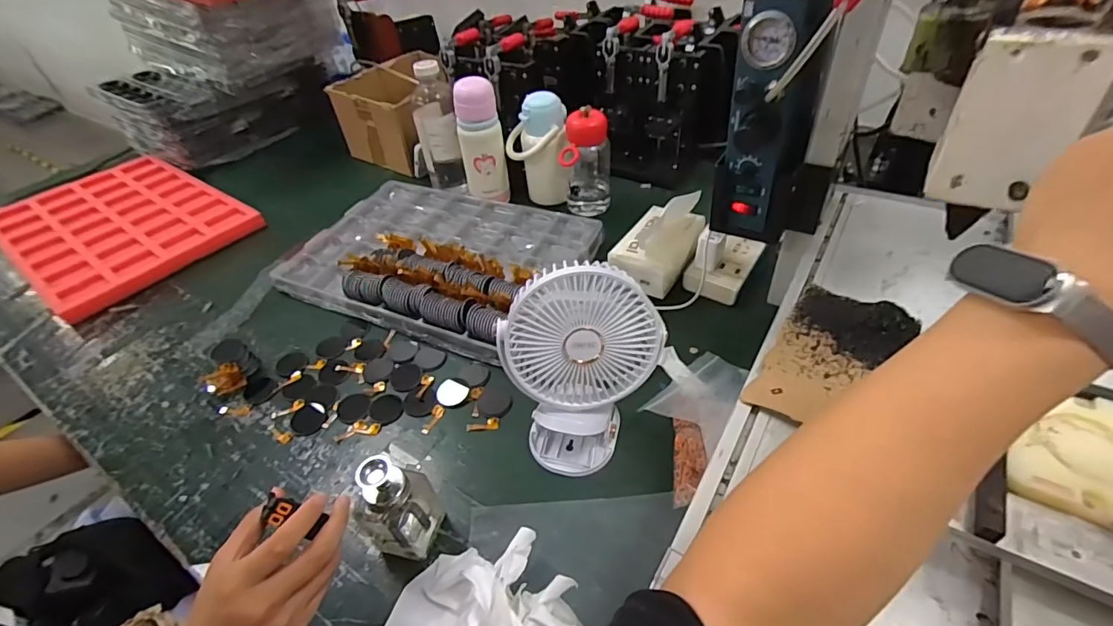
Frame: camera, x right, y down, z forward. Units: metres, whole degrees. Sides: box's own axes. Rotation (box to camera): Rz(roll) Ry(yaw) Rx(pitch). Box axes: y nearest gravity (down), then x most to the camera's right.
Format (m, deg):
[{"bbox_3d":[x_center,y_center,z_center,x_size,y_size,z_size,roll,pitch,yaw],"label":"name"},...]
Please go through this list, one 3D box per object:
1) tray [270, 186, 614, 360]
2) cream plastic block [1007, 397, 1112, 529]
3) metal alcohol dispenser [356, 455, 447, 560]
[{"bbox_3d":[-0.190,-0.110,0.795,0.457,0.068,0.325,17,49,23],"label":"tray"},{"bbox_3d":[0.315,0.082,0.292,0.079,0.011,0.089,20,50,25],"label":"cream plastic block"},{"bbox_3d":[-0.146,0.173,0.452,0.052,0.125,0.050,10,46,17],"label":"metal alcohol dispenser"}]

